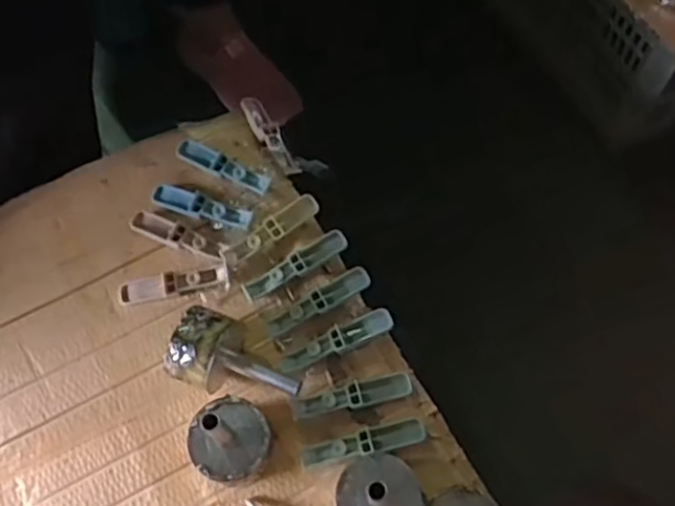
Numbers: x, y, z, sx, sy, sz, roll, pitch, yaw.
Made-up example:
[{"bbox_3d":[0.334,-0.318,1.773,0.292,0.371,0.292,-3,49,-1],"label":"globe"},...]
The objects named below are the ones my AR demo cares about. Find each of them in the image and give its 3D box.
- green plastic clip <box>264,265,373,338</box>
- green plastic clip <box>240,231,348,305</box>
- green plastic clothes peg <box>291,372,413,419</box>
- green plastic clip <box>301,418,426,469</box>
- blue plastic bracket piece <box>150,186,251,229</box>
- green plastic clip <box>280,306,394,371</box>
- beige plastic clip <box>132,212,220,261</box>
[{"bbox_3d":[-0.017,0.044,0.622,0.100,0.014,0.021,-29,68,-12],"label":"green plastic clip"},{"bbox_3d":[-0.039,0.010,0.642,0.104,0.015,0.024,-32,69,-13],"label":"green plastic clip"},{"bbox_3d":[0.013,0.121,0.589,0.102,0.015,0.020,-12,65,-5],"label":"green plastic clothes peg"},{"bbox_3d":[0.022,0.156,0.571,0.101,0.020,0.019,-11,65,-4],"label":"green plastic clip"},{"bbox_3d":[-0.131,-0.043,0.663,0.105,0.012,0.021,19,67,10],"label":"blue plastic bracket piece"},{"bbox_3d":[-0.002,0.075,0.605,0.102,0.019,0.024,-23,67,-9],"label":"green plastic clip"},{"bbox_3d":[-0.151,-0.015,0.655,0.097,0.010,0.020,22,67,11],"label":"beige plastic clip"}]

